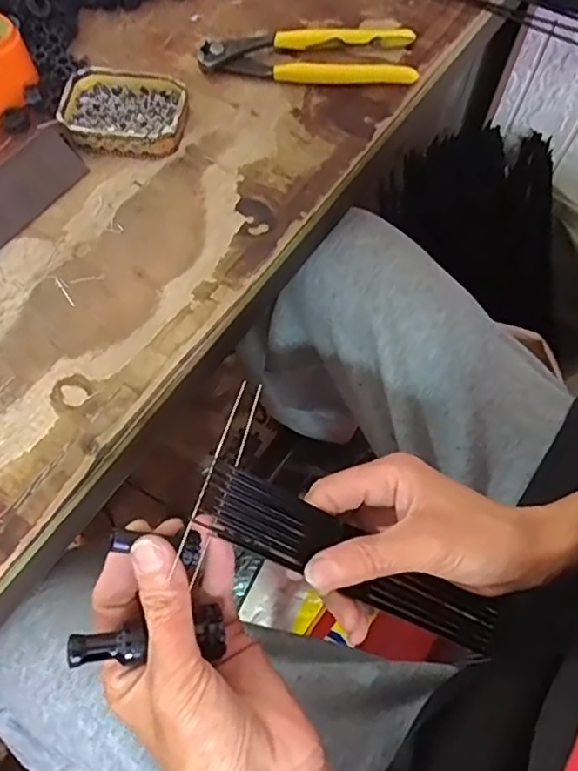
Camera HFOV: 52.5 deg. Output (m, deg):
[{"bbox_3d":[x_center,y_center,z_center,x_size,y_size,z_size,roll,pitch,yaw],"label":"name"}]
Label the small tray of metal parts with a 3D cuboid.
[{"bbox_3d":[-0.122,-0.202,0.429,0.088,0.021,0.064,8,68,4],"label":"small tray of metal parts"}]

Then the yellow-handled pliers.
[{"bbox_3d":[0.014,-0.257,0.455,0.165,0.021,0.050,6,68,3],"label":"yellow-handled pliers"}]

